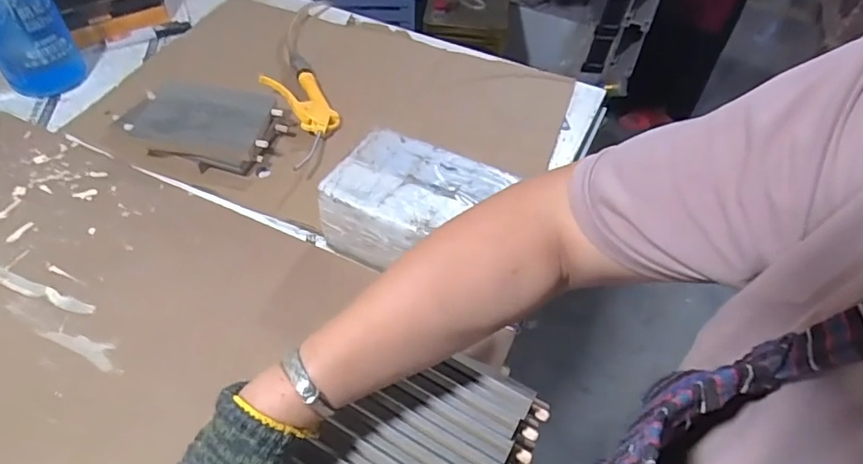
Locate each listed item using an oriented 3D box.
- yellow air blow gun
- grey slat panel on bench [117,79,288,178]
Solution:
[{"bbox_3d":[-0.180,-0.173,0.760,0.082,0.030,0.189,-18,54,-20],"label":"yellow air blow gun"},{"bbox_3d":[-0.303,-0.150,0.719,0.209,0.044,0.139,13,50,6],"label":"grey slat panel on bench"}]

